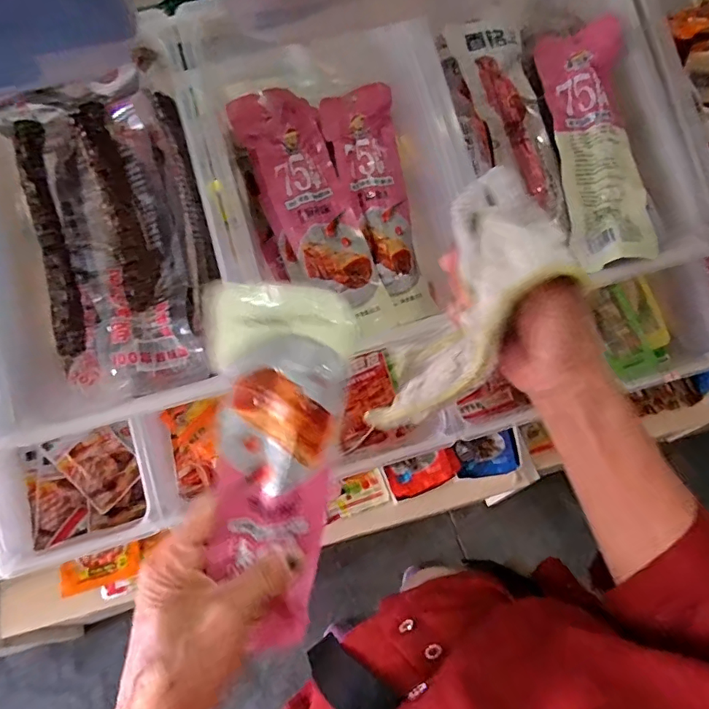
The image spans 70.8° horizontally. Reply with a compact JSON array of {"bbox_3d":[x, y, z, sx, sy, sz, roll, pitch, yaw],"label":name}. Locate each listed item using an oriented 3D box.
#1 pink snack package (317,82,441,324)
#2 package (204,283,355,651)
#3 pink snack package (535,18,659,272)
[{"bbox_3d":[0.028,-0.150,0.501,0.068,0.020,0.235,-17,90,-8],"label":"pink snack package"},{"bbox_3d":[-0.048,0.069,0.288,0.076,0.023,0.214,2,97,-21],"label":"package"},{"bbox_3d":[0.226,-0.200,0.465,0.074,0.029,0.243,-5,79,-3],"label":"pink snack package"}]

